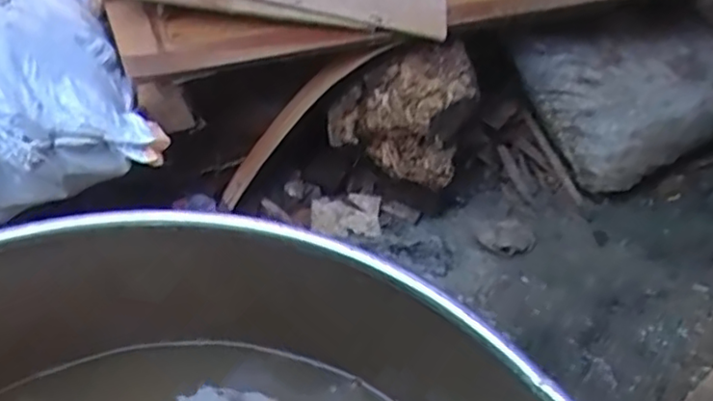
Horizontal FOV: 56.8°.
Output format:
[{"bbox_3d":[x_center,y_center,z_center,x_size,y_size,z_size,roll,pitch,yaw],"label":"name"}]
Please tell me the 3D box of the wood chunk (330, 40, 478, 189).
[{"bbox_3d":[0.129,-0.200,1.470,0.313,0.319,0.091,35,29,-9],"label":"wood chunk"}]

